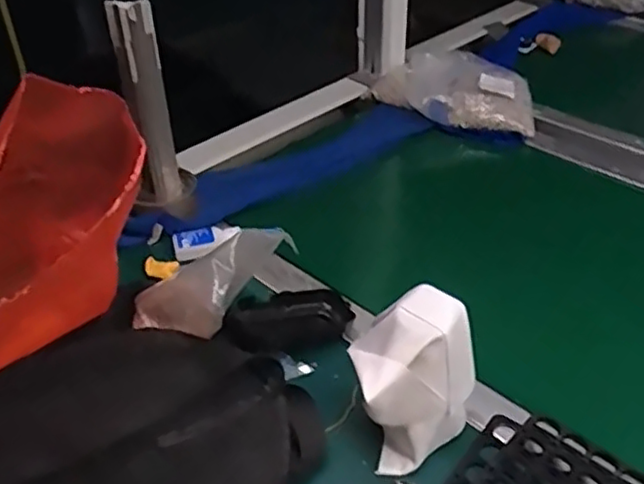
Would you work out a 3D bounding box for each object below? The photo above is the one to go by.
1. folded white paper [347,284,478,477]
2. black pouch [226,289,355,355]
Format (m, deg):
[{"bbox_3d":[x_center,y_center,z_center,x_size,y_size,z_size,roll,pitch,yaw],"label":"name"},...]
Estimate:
[{"bbox_3d":[0.070,0.106,0.518,0.099,0.117,0.074,-17,39,-18],"label":"folded white paper"},{"bbox_3d":[-0.030,0.076,0.637,0.115,0.034,0.047,-8,37,-7],"label":"black pouch"}]

